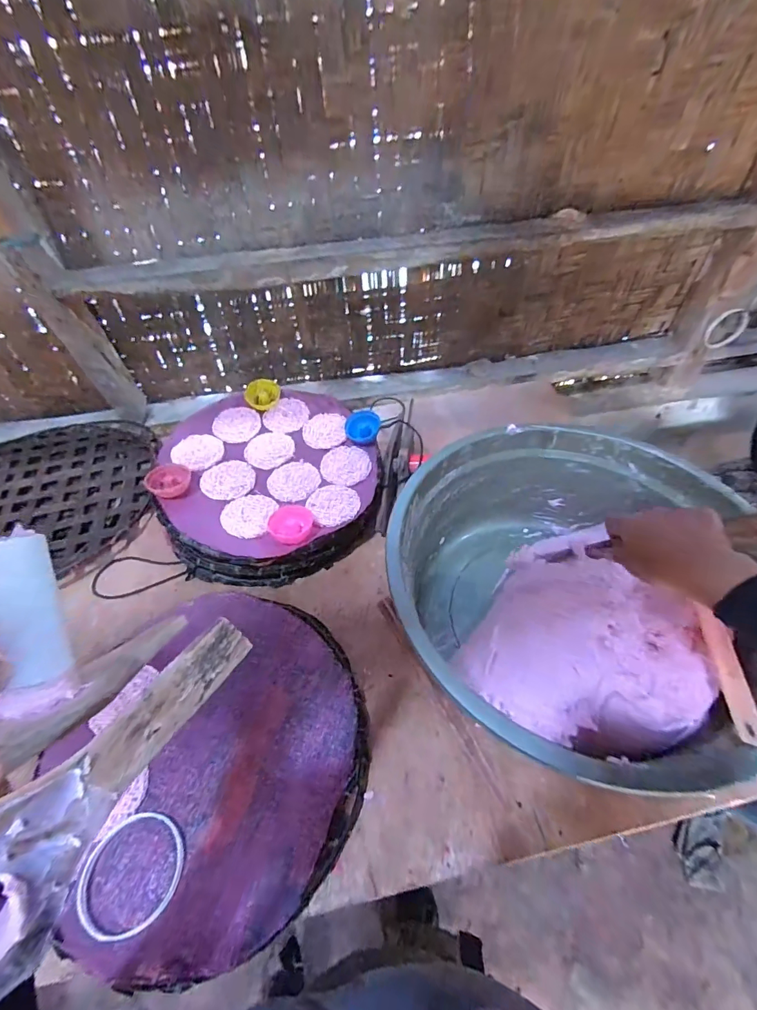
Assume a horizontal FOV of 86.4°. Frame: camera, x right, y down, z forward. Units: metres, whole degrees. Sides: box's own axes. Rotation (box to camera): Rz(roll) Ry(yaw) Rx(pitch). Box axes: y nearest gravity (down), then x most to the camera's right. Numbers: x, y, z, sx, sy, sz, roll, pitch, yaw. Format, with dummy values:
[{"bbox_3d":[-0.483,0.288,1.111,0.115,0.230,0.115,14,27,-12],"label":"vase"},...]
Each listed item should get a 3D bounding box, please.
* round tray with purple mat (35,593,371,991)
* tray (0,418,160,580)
[{"bbox_3d":[-0.178,0.265,0.454,0.314,0.037,0.342,-1,50,2],"label":"round tray with purple mat"},{"bbox_3d":[-0.612,-0.009,0.696,0.436,0.032,0.411,-12,51,-8],"label":"tray"}]

